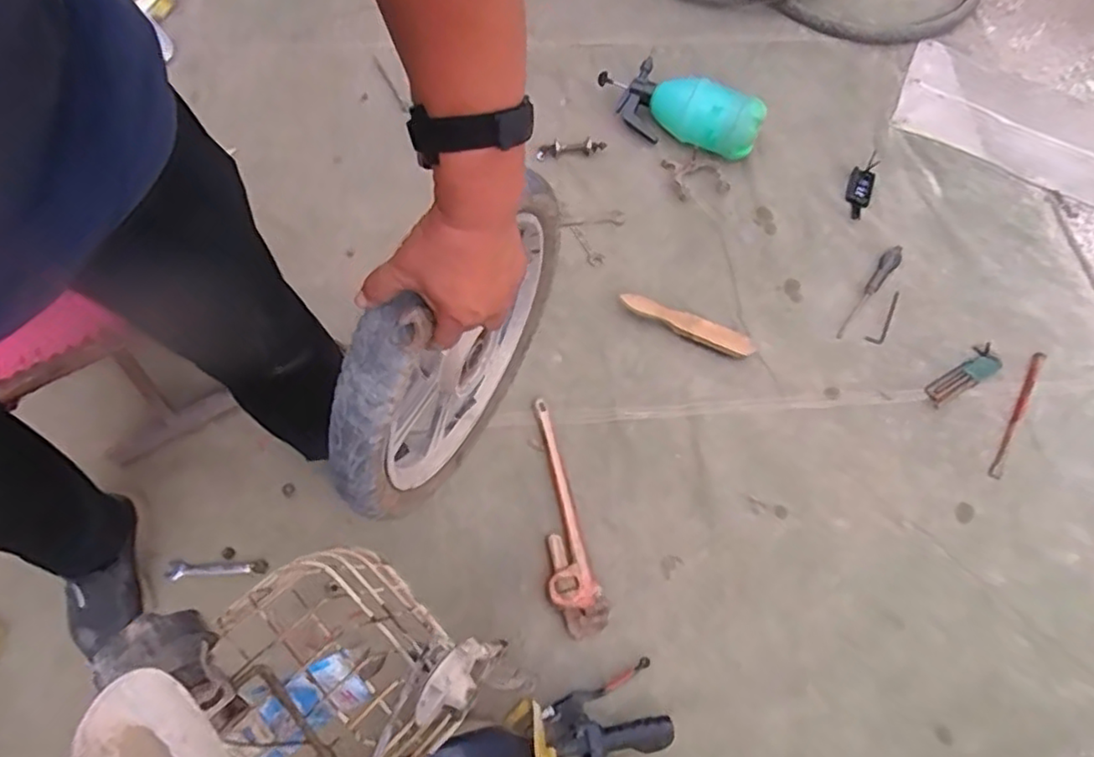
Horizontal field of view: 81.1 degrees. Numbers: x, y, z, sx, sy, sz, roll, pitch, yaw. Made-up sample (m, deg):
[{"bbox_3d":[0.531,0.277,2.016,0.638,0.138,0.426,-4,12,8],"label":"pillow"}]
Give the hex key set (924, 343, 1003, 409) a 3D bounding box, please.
[{"bbox_3d":[0.769,-0.004,1.183,0.165,0.012,0.052,-29,71,-10],"label":"hex key set"}]

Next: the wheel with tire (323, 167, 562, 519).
[{"bbox_3d":[-0.082,-0.019,0.656,0.070,0.343,0.347,36,74,13],"label":"wheel with tire"}]

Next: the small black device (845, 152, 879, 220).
[{"bbox_3d":[0.658,-0.406,1.339,0.051,0.022,0.176,20,71,8],"label":"small black device"}]

